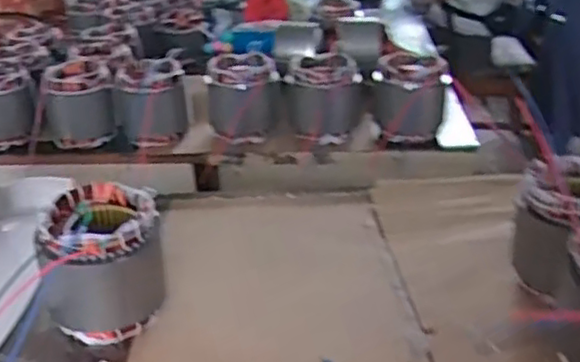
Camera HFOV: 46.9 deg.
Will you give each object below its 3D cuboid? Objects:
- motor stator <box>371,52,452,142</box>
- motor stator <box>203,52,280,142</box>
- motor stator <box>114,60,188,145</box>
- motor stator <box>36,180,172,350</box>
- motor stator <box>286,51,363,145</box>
[{"bbox_3d":[0.263,-0.186,1.460,0.157,0.158,0.157,3,28,10],"label":"motor stator"},{"bbox_3d":[-0.107,-0.194,1.535,0.164,0.160,0.146,-4,28,-3],"label":"motor stator"},{"bbox_3d":[-0.314,-0.188,1.527,0.151,0.150,0.162,-11,29,-17],"label":"motor stator"},{"bbox_3d":[-0.244,0.106,0.871,0.150,0.175,0.132,-14,30,-21],"label":"motor stator"},{"bbox_3d":[0.077,-0.186,1.471,0.156,0.158,0.170,-1,28,1],"label":"motor stator"}]

